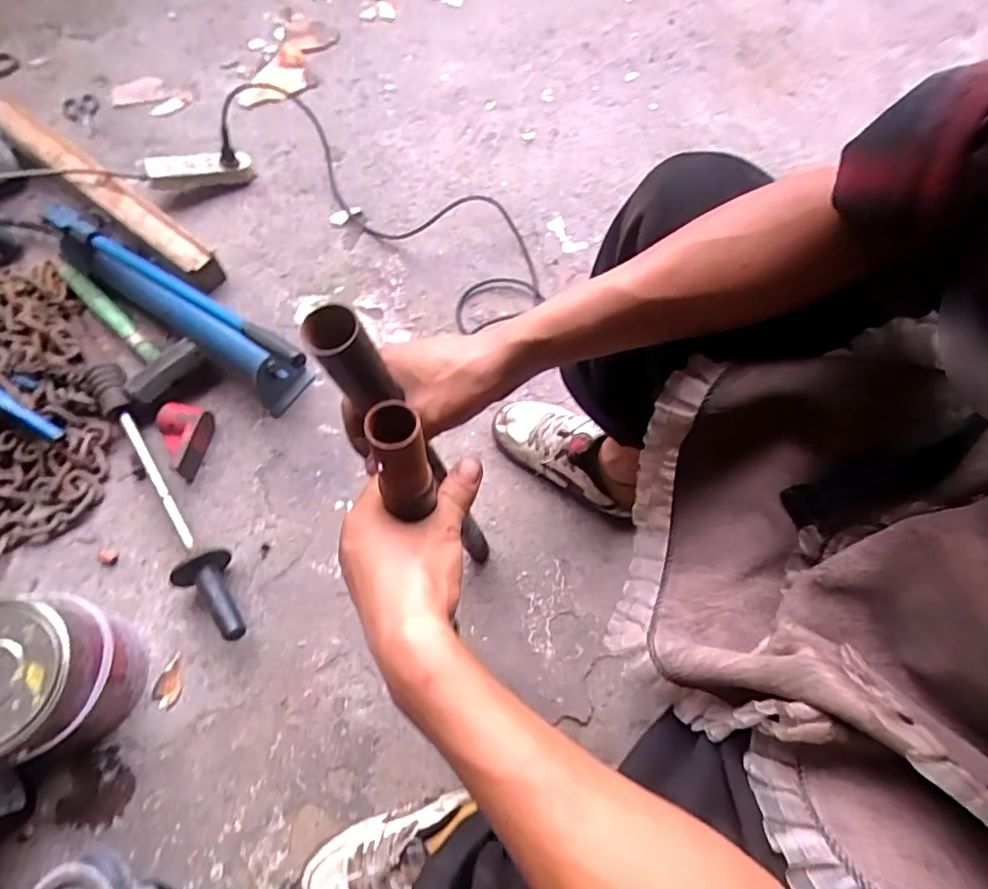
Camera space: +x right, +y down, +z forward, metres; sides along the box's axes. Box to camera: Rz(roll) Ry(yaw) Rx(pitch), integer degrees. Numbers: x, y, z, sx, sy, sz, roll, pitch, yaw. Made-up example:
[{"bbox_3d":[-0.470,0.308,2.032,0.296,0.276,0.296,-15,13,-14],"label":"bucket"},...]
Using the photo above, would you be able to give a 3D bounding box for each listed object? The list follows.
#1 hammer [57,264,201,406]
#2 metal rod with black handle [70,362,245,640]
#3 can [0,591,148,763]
[{"bbox_3d":[-0.578,-0.205,0.880,0.108,0.042,0.315,-38,72,-15],"label":"hammer"},{"bbox_3d":[-0.475,0.057,0.794,0.066,0.054,0.508,-35,71,-14],"label":"metal rod with black handle"},{"bbox_3d":[-0.509,0.265,0.644,0.152,0.171,0.151,0,67,0],"label":"can"}]

